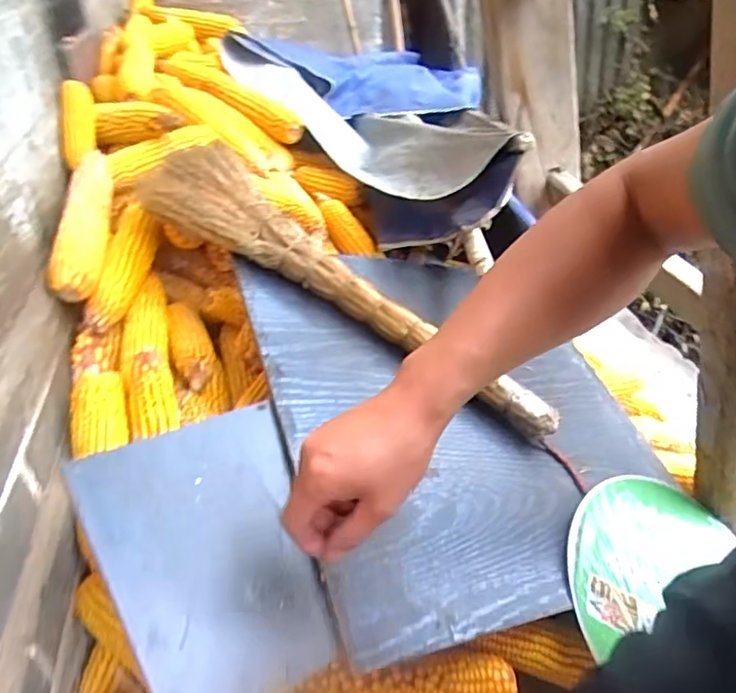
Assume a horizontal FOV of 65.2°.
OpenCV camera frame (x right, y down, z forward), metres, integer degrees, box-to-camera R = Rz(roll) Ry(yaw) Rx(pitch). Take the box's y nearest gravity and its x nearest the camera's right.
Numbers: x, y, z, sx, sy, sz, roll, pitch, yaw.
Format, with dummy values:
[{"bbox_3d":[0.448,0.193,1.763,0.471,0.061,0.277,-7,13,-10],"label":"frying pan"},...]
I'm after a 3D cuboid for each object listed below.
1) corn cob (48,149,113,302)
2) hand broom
[{"bbox_3d":[-0.348,-0.154,0.713,0.044,0.053,0.207,-3,59,-3],"label":"corn cob"},{"bbox_3d":[-0.029,-0.082,0.700,0.584,0.036,0.146,34,44,9],"label":"hand broom"}]

